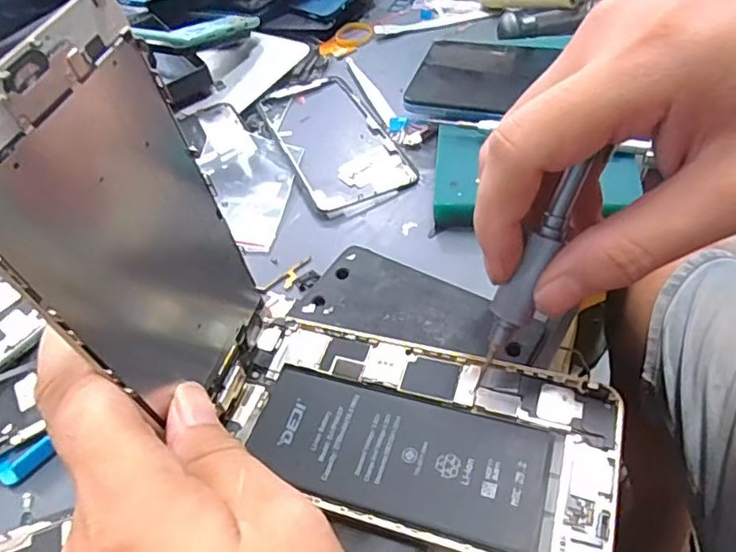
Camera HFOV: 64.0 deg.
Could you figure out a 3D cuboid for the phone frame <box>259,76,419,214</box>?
[{"bbox_3d":[-0.024,-0.093,0.384,0.065,0.005,0.138,-20,52,-13],"label":"phone frame"}]

